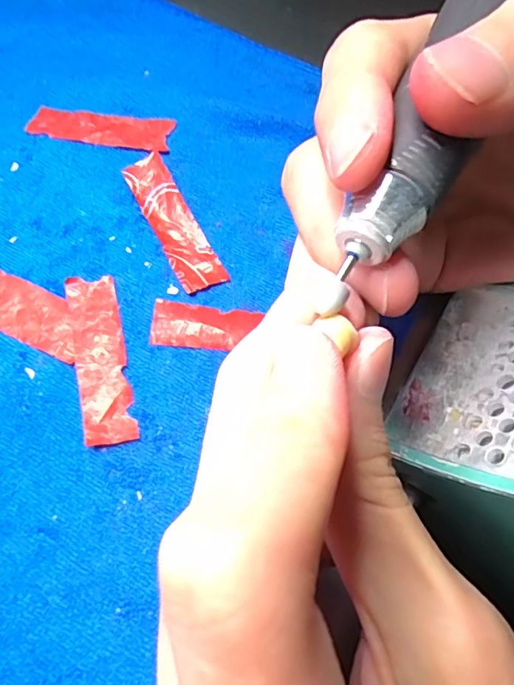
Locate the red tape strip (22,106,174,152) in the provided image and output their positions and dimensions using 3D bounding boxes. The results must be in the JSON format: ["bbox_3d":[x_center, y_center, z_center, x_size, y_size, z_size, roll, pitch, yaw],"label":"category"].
[{"bbox_3d":[-0.064,-0.089,0.204,0.059,0.004,0.015,10,64,4],"label":"red tape strip"}]

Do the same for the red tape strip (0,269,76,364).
[{"bbox_3d":[-0.082,-0.013,0.168,0.057,0.004,0.019,23,65,10],"label":"red tape strip"}]

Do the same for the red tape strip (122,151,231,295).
[{"bbox_3d":[-0.030,-0.044,0.183,0.016,0.007,0.058,-26,67,-13],"label":"red tape strip"}]

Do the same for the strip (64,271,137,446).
[{"bbox_3d":[-0.050,0.004,0.161,0.015,0.004,0.058,-10,65,-14],"label":"strip"}]

